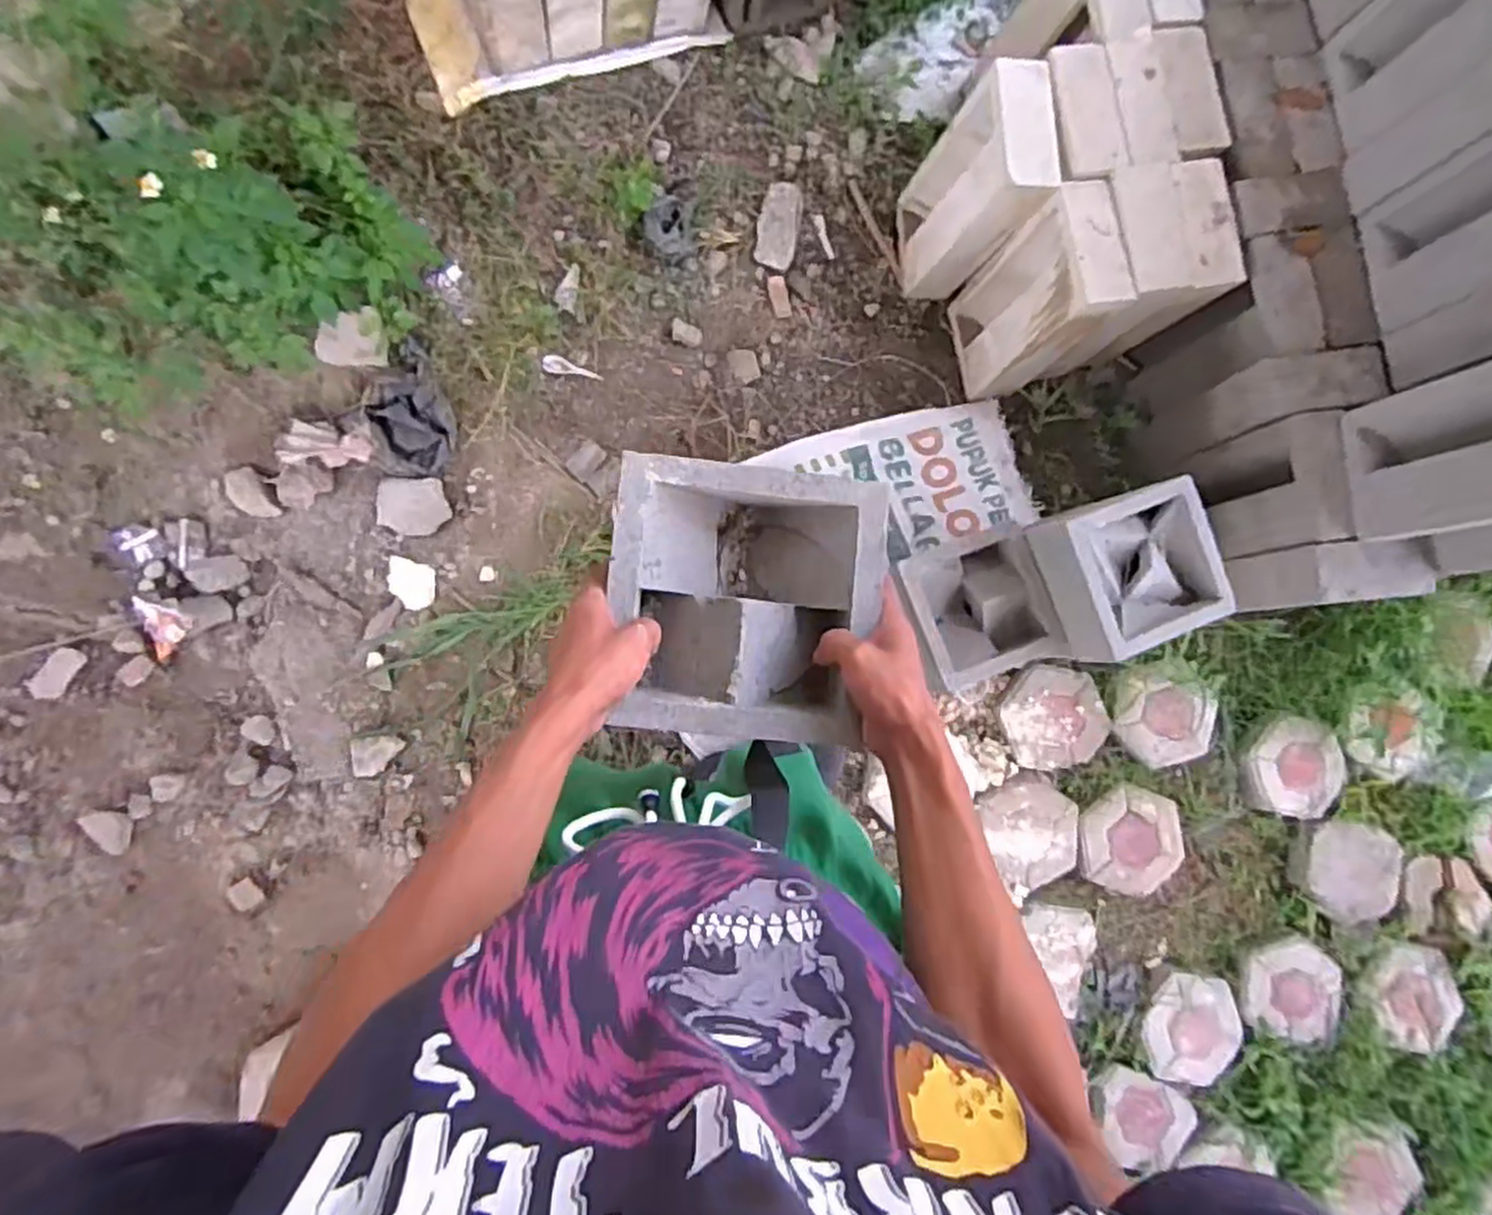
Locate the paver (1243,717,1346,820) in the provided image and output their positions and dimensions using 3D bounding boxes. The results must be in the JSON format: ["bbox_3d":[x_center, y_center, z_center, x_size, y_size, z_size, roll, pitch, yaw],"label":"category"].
[{"bbox_3d":[1.078,0.314,1.534,0.198,0.061,0.189,22,82,-4],"label":"paver"}]

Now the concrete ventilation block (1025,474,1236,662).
[{"bbox_3d":[0.546,-0.049,1.108,0.209,0.094,0.209,-17,86,-8],"label":"concrete ventilation block"}]

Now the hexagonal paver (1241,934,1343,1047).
[{"bbox_3d":[1.031,0.717,1.473,0.178,0.032,0.187,13,83,-5],"label":"hexagonal paver"}]

